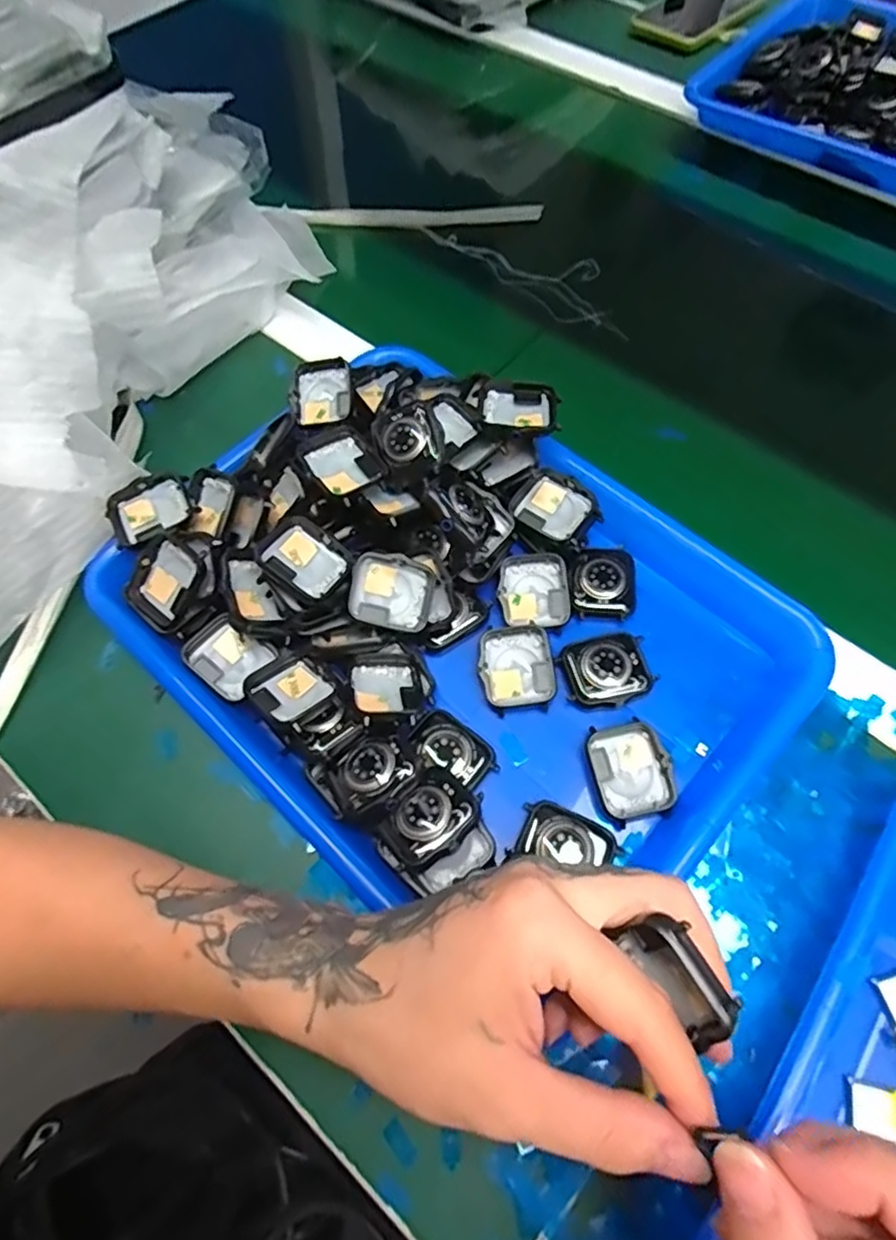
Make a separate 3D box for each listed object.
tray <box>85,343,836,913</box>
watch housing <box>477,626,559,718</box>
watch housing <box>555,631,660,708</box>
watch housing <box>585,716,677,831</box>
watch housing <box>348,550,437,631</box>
[{"bbox_3d":[-0.002,-0.010,0.334,0.334,0.055,0.254,39,69,18],"label":"tray"},{"bbox_3d":[0.037,0.025,0.339,0.039,0.007,0.044,-4,63,0],"label":"watch housing"},{"bbox_3d":[0.084,0.026,0.337,0.047,0.011,0.037,-15,64,-5],"label":"watch housing"},{"bbox_3d":[0.089,0.074,0.314,0.036,0.009,0.046,-11,64,-3],"label":"watch housing"},{"bbox_3d":[-0.029,-0.015,0.336,0.042,0.007,0.036,13,89,-17],"label":"watch housing"}]

